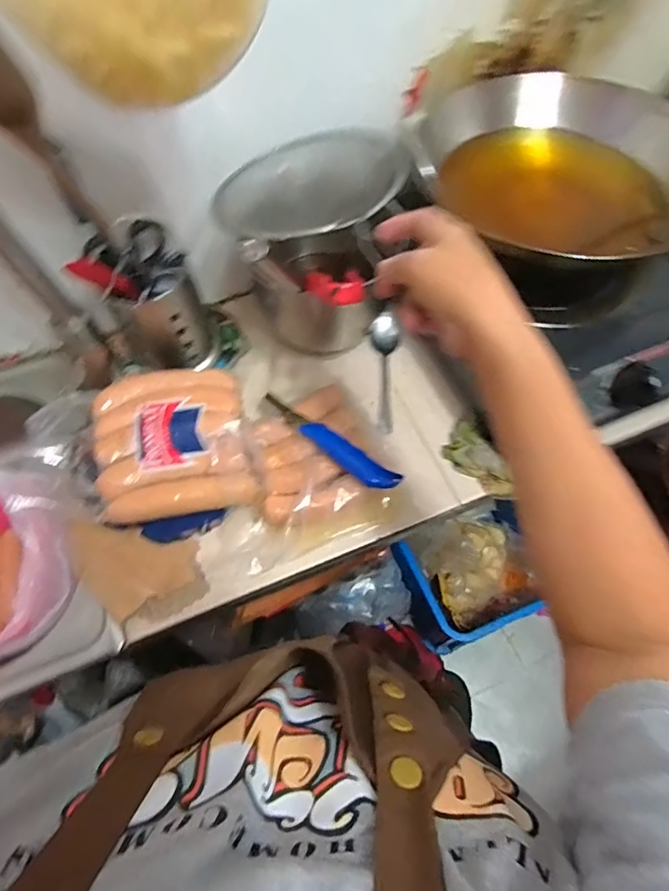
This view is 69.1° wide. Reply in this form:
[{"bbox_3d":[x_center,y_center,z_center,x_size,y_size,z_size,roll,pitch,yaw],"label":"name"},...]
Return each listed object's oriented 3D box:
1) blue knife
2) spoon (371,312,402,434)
[{"bbox_3d":[-0.006,-0.003,0.536,0.176,0.021,0.027,35,68,19],"label":"blue knife"},{"bbox_3d":[0.063,-0.091,0.617,0.037,0.026,0.155,4,76,4],"label":"spoon"}]

